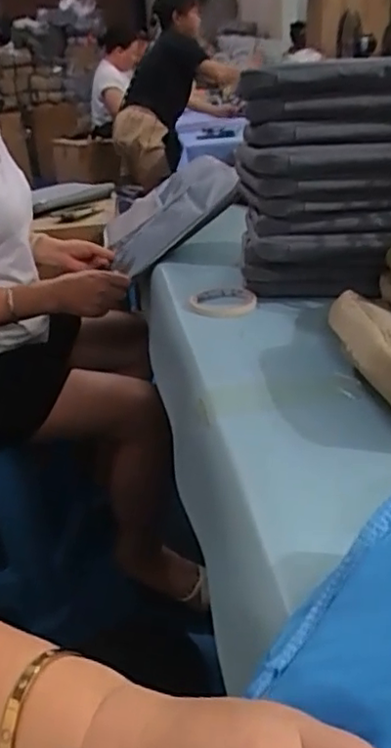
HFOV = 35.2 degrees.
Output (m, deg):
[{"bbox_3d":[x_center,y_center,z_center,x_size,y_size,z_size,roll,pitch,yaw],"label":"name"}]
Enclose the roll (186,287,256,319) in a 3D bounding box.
[{"bbox_3d":[0.035,-0.097,0.827,0.088,0.010,0.100,-8,26,-6],"label":"roll"}]

